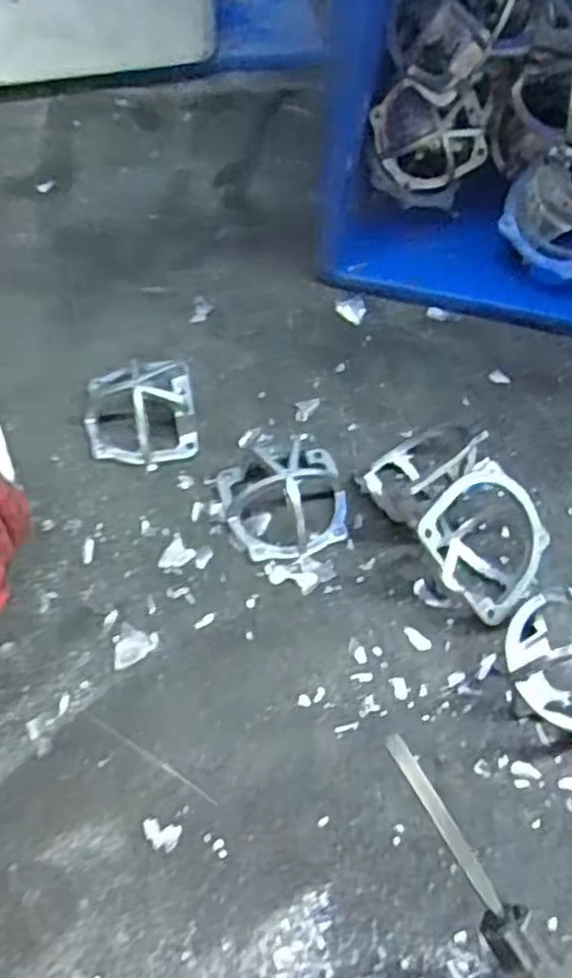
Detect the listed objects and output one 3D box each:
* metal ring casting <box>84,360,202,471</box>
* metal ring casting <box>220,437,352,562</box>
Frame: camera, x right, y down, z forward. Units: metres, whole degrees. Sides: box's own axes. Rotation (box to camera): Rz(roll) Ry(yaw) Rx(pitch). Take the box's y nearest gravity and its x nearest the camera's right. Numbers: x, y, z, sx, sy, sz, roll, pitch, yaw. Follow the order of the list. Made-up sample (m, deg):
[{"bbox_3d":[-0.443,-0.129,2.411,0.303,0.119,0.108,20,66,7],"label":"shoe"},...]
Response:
[{"bbox_3d":[-0.104,-0.057,0.521,0.078,0.041,0.077,-10,65,-6],"label":"metal ring casting"},{"bbox_3d":[0.001,0.004,0.494,0.083,0.040,0.074,-12,65,-7],"label":"metal ring casting"}]

